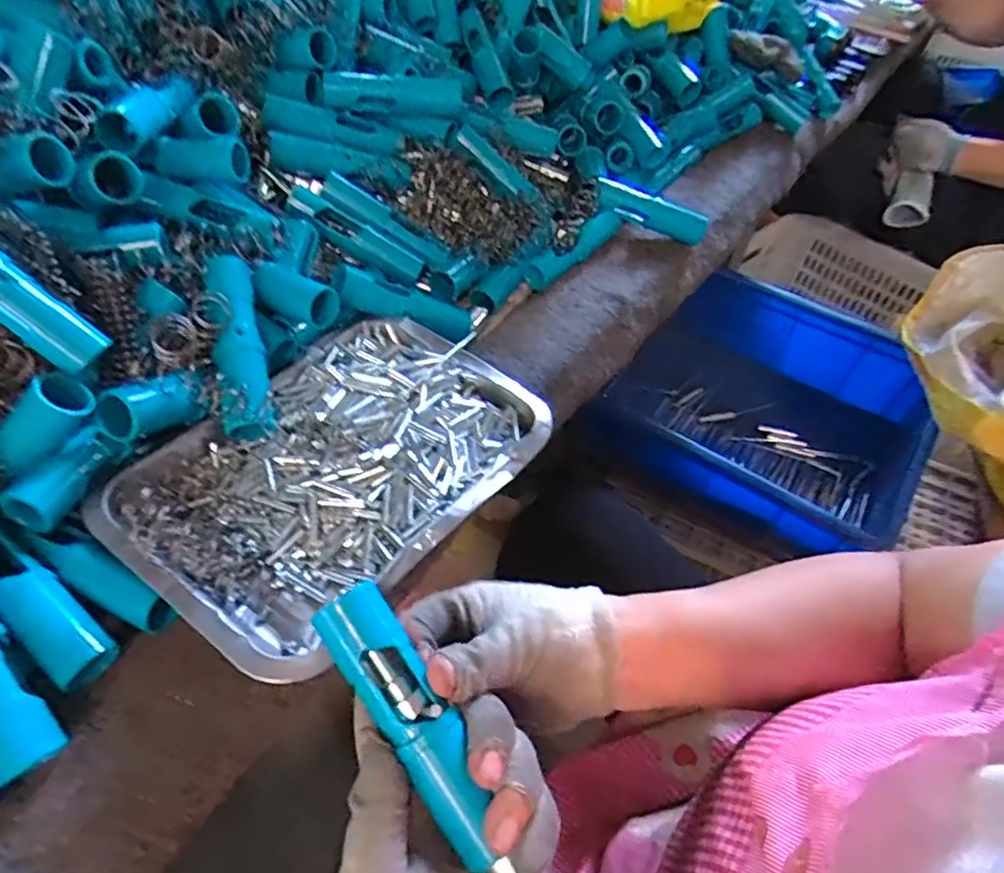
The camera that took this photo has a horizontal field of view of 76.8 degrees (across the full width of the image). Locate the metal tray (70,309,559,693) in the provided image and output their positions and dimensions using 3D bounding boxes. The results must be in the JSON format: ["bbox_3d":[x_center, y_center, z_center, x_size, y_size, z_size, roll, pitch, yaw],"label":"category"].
[{"bbox_3d":[-0.103,0.017,0.409,0.179,0.045,0.249,30,54,20],"label":"metal tray"}]

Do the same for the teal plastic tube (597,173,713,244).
[{"bbox_3d":[0.148,-0.228,0.636,0.119,0.026,0.031,21,49,-7],"label":"teal plastic tube"}]

